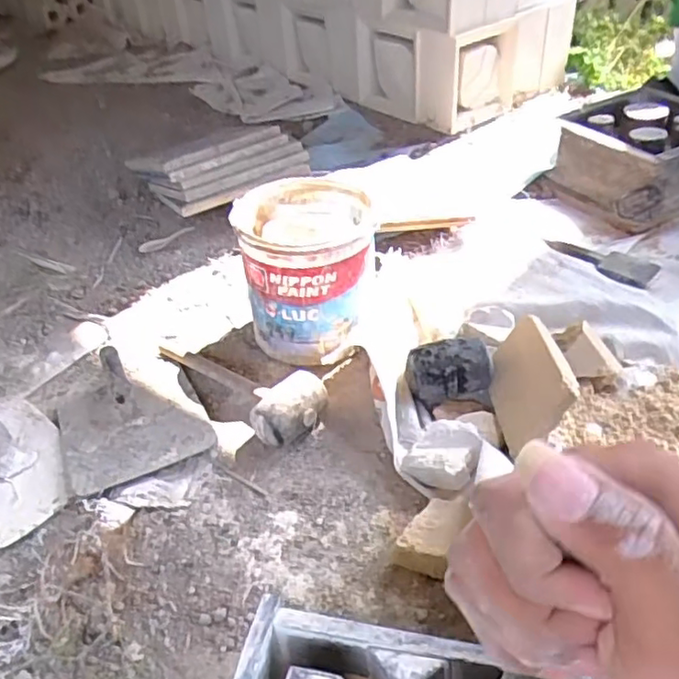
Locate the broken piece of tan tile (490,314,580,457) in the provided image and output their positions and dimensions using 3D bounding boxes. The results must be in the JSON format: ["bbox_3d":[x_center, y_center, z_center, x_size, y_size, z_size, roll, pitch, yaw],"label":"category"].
[{"bbox_3d":[0.211,0.048,0.727,0.017,0.106,0.192,26,23,-11],"label":"broken piece of tan tile"}]

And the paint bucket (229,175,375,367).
[{"bbox_3d":[-0.042,-0.092,0.871,0.173,0.185,0.175,-4,40,2],"label":"paint bucket"}]

